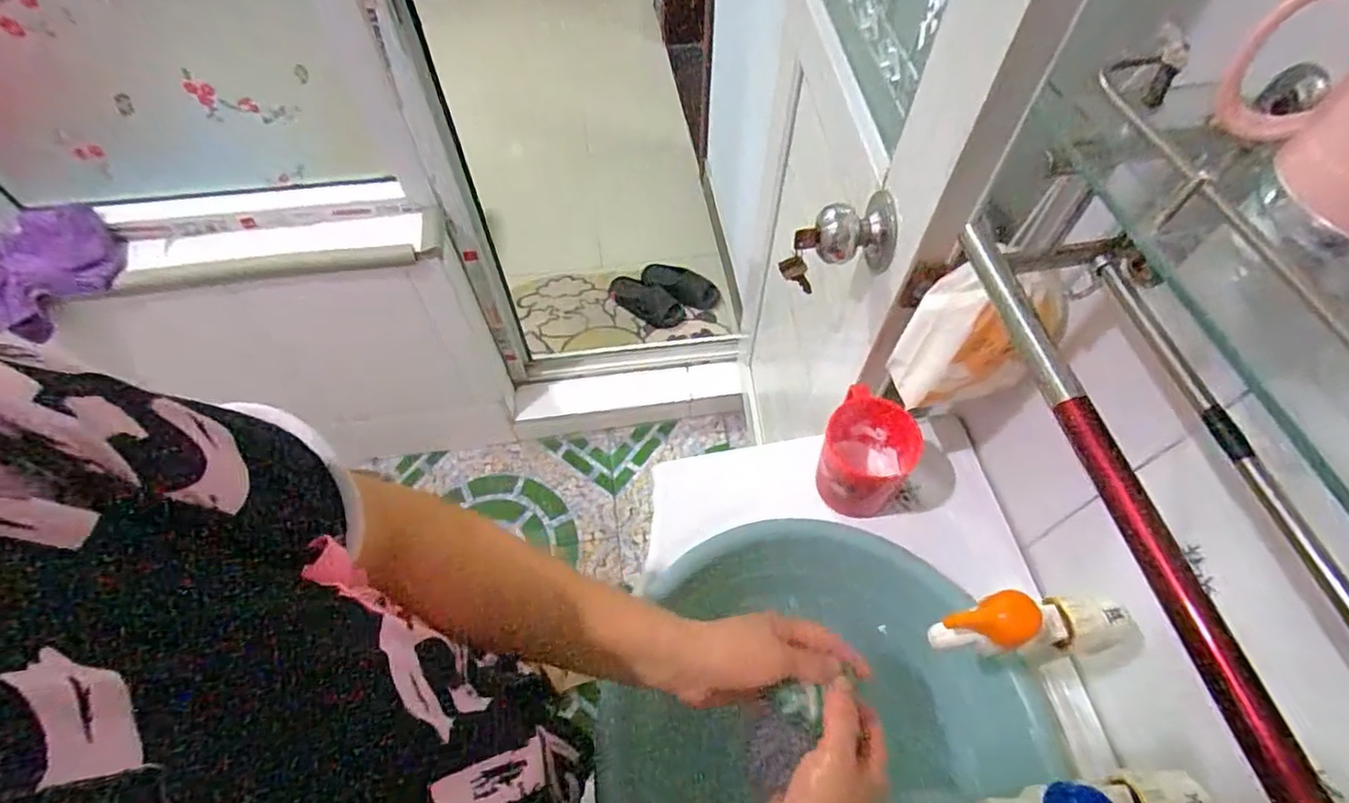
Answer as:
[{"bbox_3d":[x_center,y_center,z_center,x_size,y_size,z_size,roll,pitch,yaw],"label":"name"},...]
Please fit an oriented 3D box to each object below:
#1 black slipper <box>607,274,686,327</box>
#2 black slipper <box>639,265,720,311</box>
[{"bbox_3d":[-0.084,-0.310,1.885,0.256,0.062,0.114,32,64,19],"label":"black slipper"},{"bbox_3d":[0.021,-0.365,1.892,0.267,0.051,0.100,24,61,15],"label":"black slipper"}]

